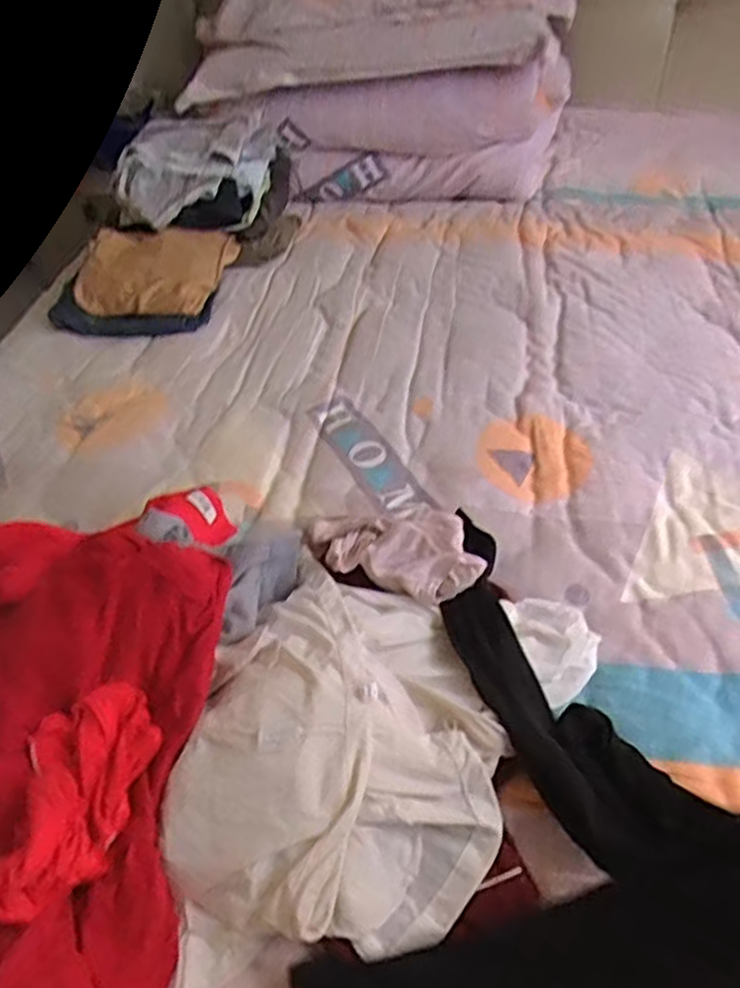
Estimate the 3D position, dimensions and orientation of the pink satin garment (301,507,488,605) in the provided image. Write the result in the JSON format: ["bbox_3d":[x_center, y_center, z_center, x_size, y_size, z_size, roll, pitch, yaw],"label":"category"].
[{"bbox_3d":[0.024,0.051,0.753,0.212,0.051,0.127,13,43,41],"label":"pink satin garment"}]

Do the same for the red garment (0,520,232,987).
[{"bbox_3d":[-0.280,0.189,0.600,0.360,0.130,0.406,12,46,16],"label":"red garment"}]

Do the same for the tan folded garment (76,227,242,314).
[{"bbox_3d":[-0.362,-0.377,1.199,0.236,0.060,0.207,0,46,3],"label":"tan folded garment"}]

